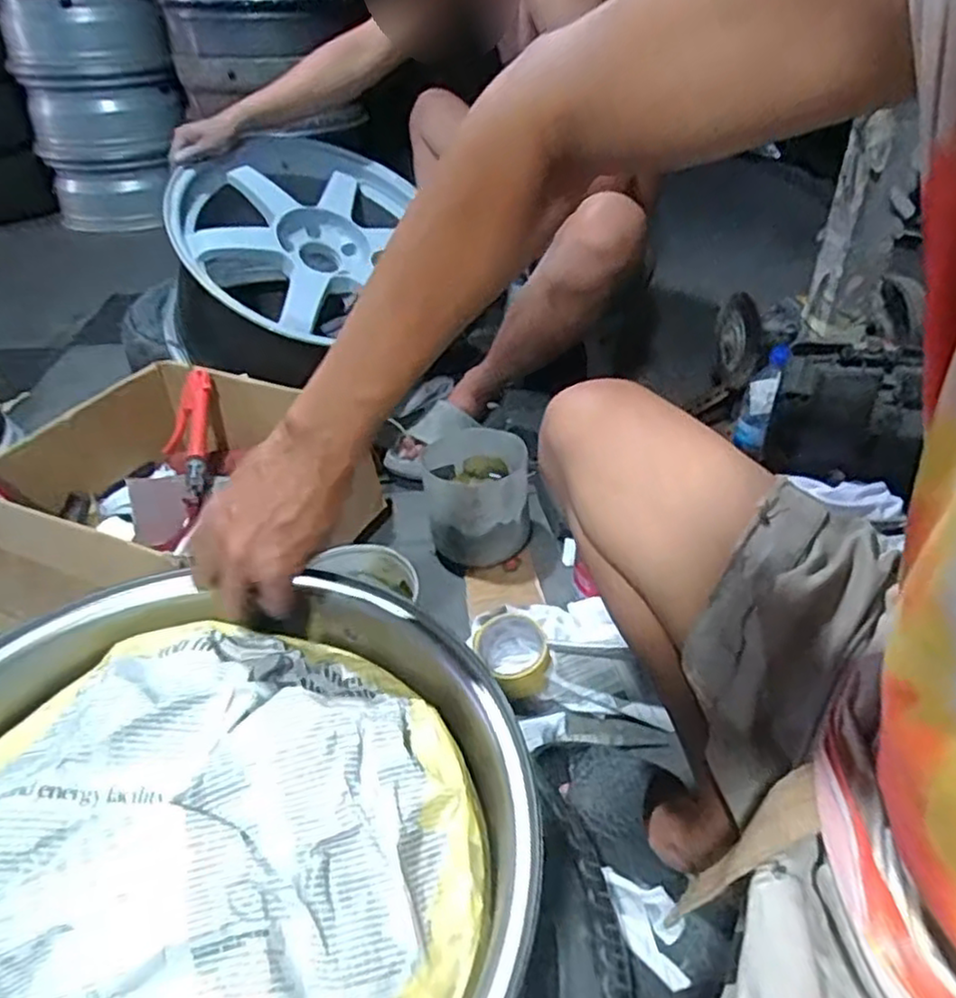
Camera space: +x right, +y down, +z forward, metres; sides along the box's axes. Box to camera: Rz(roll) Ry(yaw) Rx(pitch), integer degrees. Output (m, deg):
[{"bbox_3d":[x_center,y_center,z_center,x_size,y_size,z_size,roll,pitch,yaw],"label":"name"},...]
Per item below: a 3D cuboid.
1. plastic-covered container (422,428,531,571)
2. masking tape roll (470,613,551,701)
[{"bbox_3d":[0.000,0.002,1.009,0.143,0.149,0.146,-6,37,-8],"label":"plastic-covered container"},{"bbox_3d":[0.040,0.187,0.845,0.091,0.047,0.093,-1,37,-1],"label":"masking tape roll"}]

